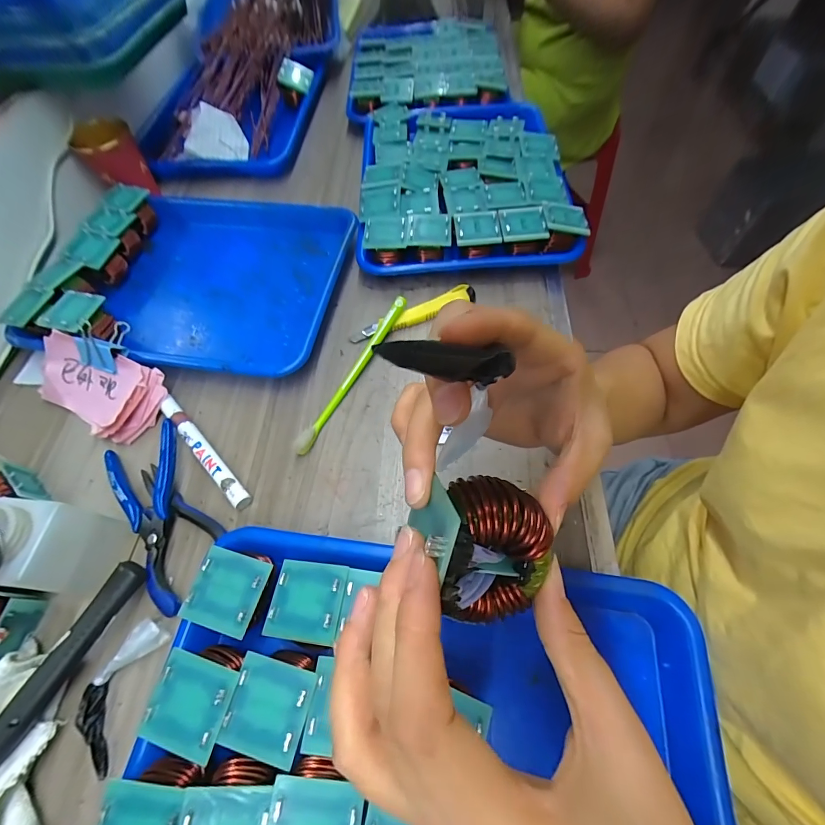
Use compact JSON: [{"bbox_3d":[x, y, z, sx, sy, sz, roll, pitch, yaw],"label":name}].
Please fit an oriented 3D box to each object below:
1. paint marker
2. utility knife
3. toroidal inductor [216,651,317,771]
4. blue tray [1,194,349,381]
[{"bbox_3d":[-0.187,0.034,0.348,0.140,0.014,0.021,39,70,22],"label":"paint marker"},{"bbox_3d":[0.002,-0.103,0.416,0.140,0.017,0.020,-22,62,-9],"label":"utility knife"},{"bbox_3d":[-0.080,0.169,0.230,0.044,0.024,0.047,9,62,8],"label":"toroidal inductor"},{"bbox_3d":[-0.227,-0.151,0.447,0.300,0.042,0.263,5,61,6],"label":"blue tray"}]

